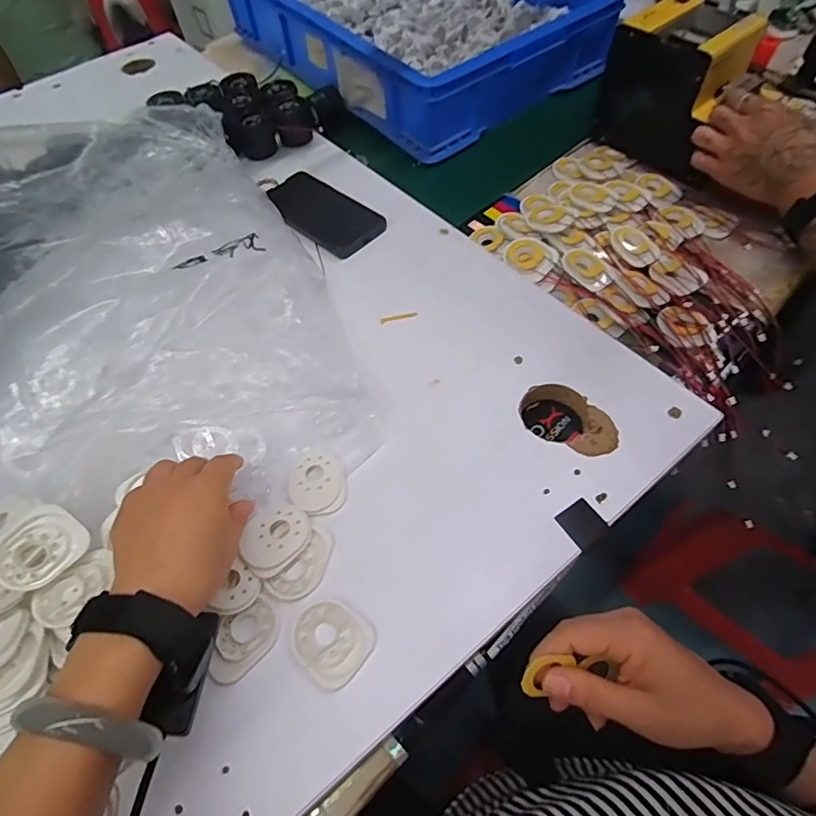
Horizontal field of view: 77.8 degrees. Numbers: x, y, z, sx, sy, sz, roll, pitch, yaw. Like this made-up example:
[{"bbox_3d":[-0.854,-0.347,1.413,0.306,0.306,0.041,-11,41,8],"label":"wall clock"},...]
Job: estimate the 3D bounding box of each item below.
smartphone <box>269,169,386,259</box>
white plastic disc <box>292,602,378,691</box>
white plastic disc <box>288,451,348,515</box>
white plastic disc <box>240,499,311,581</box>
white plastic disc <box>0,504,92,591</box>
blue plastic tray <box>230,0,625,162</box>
[{"bbox_3d":[-0.106,-0.242,0.624,0.159,0.011,0.077,39,66,20],"label":"smartphone"},{"bbox_3d":[-0.055,0.165,0.361,0.054,0.004,0.048,33,64,18],"label":"white plastic disc"},{"bbox_3d":[-0.076,0.063,0.426,0.047,0.006,0.054,-14,60,-9],"label":"white plastic disc"},{"bbox_3d":[-0.105,0.100,0.397,0.049,0.008,0.057,41,62,20],"label":"white plastic disc"},{"bbox_3d":[-0.270,0.101,0.369,0.050,0.009,0.058,44,63,1],"label":"white plastic disc"},{"bbox_3d":[0.001,-0.681,0.868,0.417,0.118,0.577,-38,62,-19],"label":"blue plastic tray"}]

